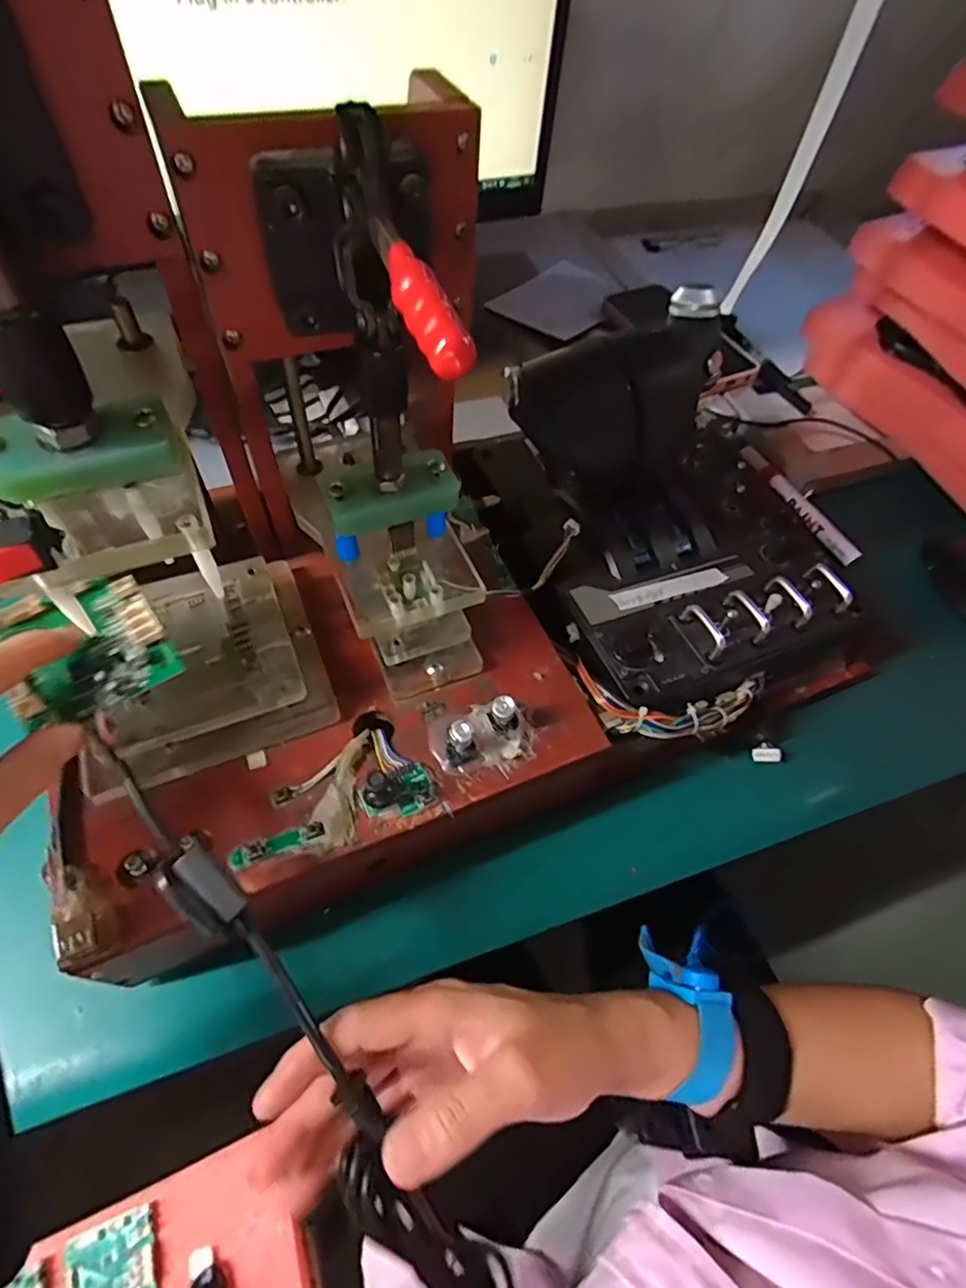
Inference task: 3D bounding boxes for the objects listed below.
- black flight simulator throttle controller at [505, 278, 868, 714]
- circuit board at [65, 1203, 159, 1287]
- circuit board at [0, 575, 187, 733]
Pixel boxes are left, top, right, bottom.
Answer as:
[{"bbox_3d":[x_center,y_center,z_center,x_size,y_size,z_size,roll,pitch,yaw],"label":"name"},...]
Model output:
[{"bbox_3d":[0.124,-0.082,0.377,0.195,0.126,0.233,-16,59,-15],"label":"black flight simulator throttle controller"},{"bbox_3d":[-0.254,0.432,0.411,0.057,0.007,0.060,-16,59,-15],"label":"circuit board"},{"bbox_3d":[-0.160,0.000,0.240,0.056,0.015,0.057,-30,63,-22],"label":"circuit board"}]

